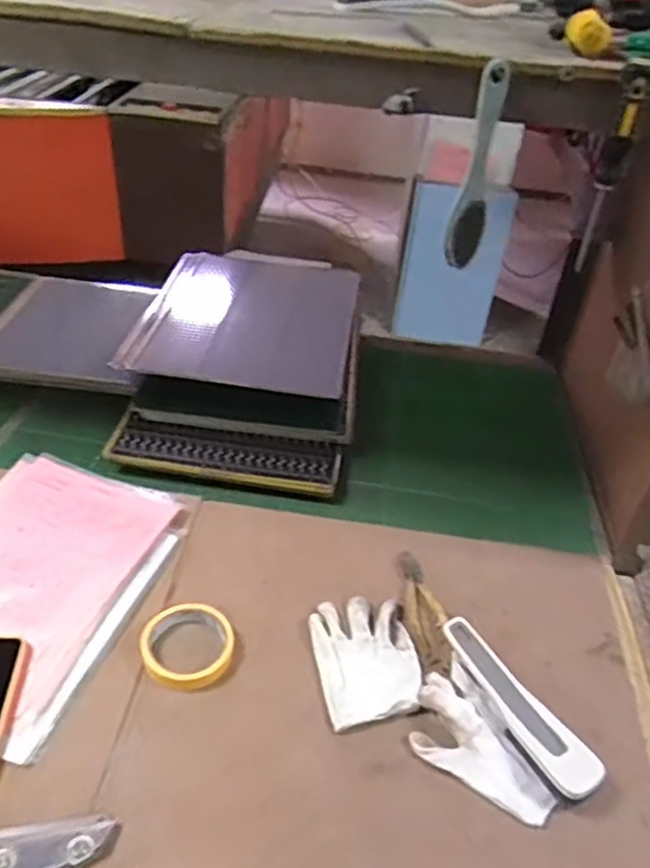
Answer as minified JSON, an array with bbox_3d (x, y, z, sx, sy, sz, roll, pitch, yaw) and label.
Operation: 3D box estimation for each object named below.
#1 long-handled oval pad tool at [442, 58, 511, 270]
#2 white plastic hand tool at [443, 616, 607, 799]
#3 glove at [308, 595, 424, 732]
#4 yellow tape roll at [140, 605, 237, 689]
[{"bbox_3d":[0.131,-0.229,0.588,0.031,0.163,0.032,11,40,7],"label":"long-handled oval pad tool"},{"bbox_3d":[0.189,0.270,0.678,0.050,0.036,0.197,-19,46,-27],"label":"white plastic hand tool"},{"bbox_3d":[0.043,0.235,0.727,0.106,0.018,0.140,-7,41,-15],"label":"glove"},{"bbox_3d":[-0.141,0.225,0.711,0.095,0.021,0.098,3,40,-3],"label":"yellow tape roll"}]

